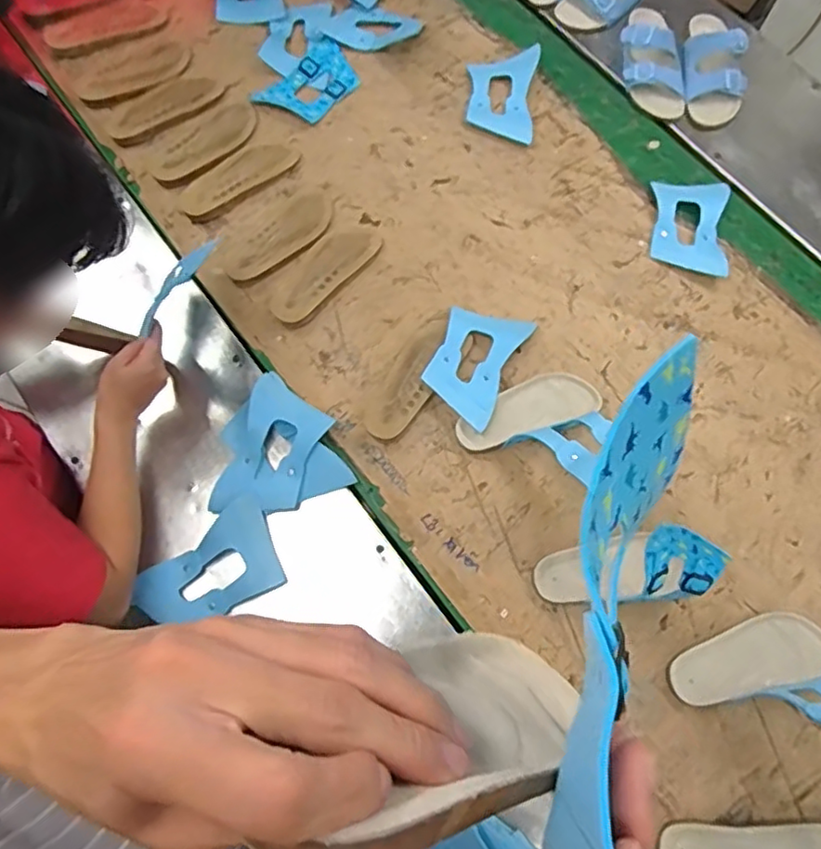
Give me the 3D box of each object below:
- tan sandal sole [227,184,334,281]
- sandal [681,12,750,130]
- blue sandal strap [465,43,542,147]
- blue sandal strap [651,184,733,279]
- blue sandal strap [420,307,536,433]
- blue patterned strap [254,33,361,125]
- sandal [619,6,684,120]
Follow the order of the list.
[{"bbox_3d":[-0.199,-0.295,0.957,0.079,0.009,0.202,36,73,10],"label":"tan sandal sole"},{"bbox_3d":[0.533,-0.645,1.067,0.107,0.063,0.259,6,71,0],"label":"sandal"},{"bbox_3d":[0.156,-0.567,1.040,0.113,0.027,0.184,6,71,0],"label":"blue sandal strap"},{"bbox_3d":[0.449,-0.321,0.976,0.118,0.013,0.174,11,71,2],"label":"blue sandal strap"},{"bbox_3d":[0.091,-0.091,0.882,0.113,0.019,0.171,26,72,7],"label":"blue sandal strap"},{"bbox_3d":[-0.166,-0.589,1.056,0.112,0.010,0.182,40,75,6],"label":"blue patterned strap"},{"bbox_3d":[0.421,-0.644,1.065,0.106,0.053,0.233,-5,71,-4],"label":"sandal"}]

